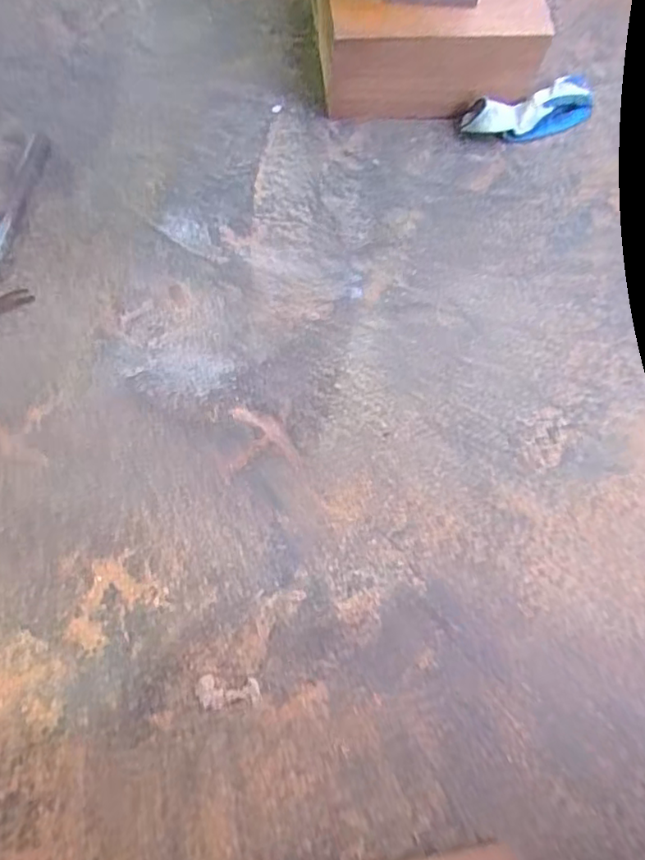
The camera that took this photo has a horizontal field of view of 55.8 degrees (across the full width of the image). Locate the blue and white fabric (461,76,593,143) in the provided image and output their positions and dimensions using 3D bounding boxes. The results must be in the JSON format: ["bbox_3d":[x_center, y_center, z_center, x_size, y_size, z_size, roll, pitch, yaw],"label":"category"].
[{"bbox_3d":[0.276,-0.421,0.811,0.174,0.040,0.053,-20,73,-9],"label":"blue and white fabric"}]

